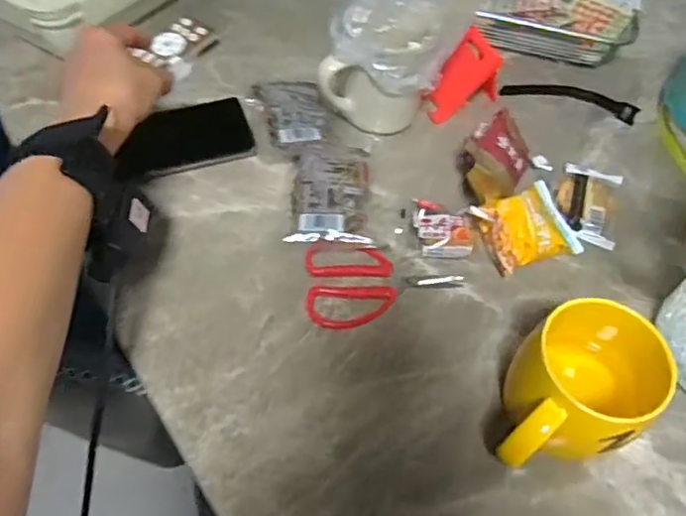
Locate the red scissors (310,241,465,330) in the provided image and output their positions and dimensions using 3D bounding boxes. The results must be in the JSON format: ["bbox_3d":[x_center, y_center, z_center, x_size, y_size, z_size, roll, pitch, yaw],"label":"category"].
[{"bbox_3d":[0.030,0.026,0.458,0.124,0.008,0.073,10,56,3],"label":"red scissors"}]

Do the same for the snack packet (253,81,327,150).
[{"bbox_3d":[-0.049,-0.139,0.551,0.063,0.017,0.113,-4,43,-7],"label":"snack packet"}]

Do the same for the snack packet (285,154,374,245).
[{"bbox_3d":[-0.009,-0.050,0.496,0.067,0.024,0.095,0,56,-4],"label":"snack packet"}]

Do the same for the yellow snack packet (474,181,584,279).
[{"bbox_3d":[0.153,-0.027,0.484,0.083,0.042,0.065,-19,59,-16],"label":"yellow snack packet"}]

